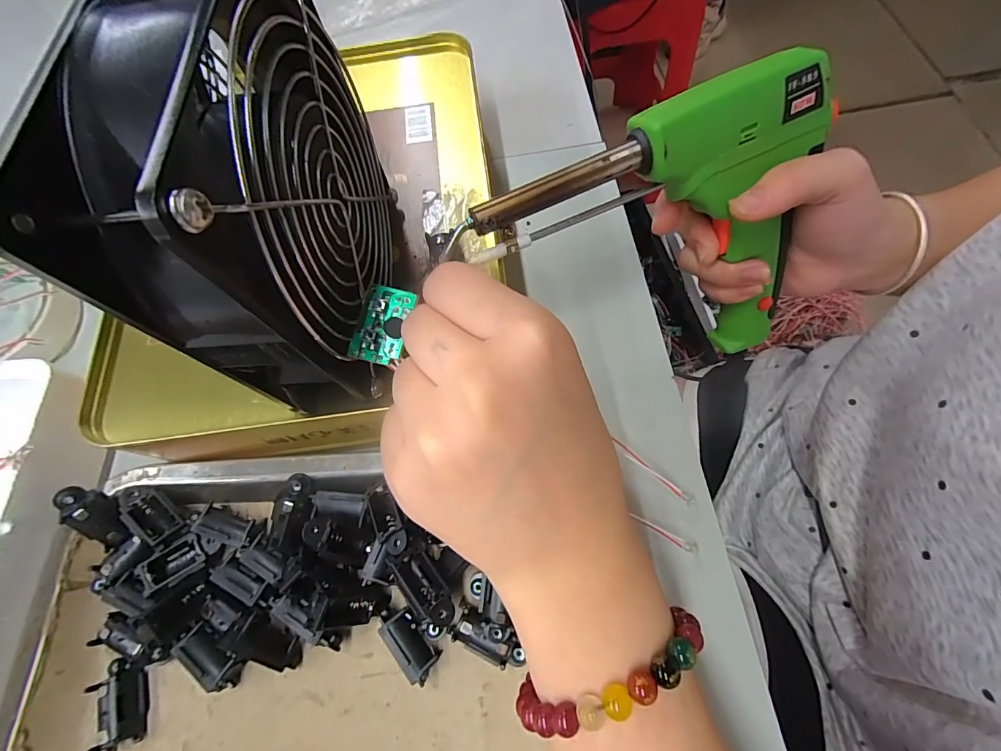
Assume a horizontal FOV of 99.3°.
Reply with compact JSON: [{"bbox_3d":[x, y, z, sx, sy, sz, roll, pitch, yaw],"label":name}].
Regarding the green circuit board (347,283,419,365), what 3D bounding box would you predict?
[{"bbox_3d":[-0.043,-0.019,0.157,0.018,0.005,0.029,12,71,6],"label":"green circuit board"}]

